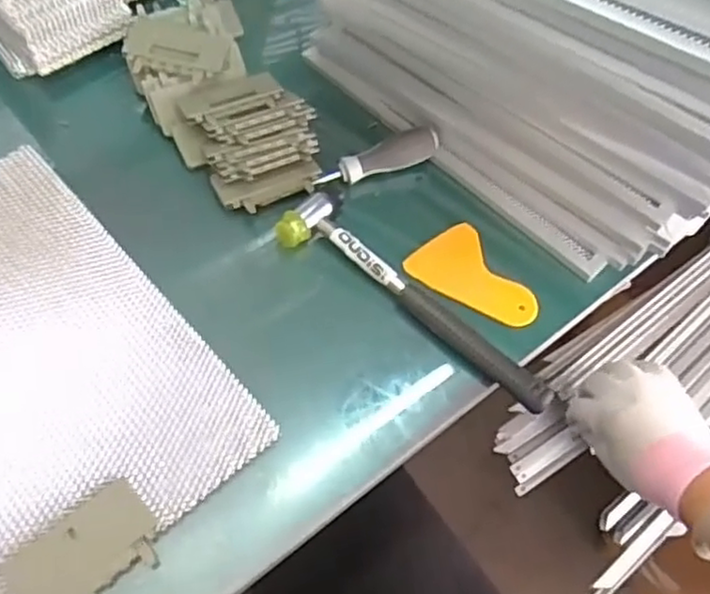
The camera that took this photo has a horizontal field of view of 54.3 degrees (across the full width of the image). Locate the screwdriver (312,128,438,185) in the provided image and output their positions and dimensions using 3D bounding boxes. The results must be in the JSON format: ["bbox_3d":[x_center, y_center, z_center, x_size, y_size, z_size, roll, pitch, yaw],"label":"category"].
[{"bbox_3d":[0.020,-0.117,0.584,0.113,0.023,0.025,-19,63,-15],"label":"screwdriver"}]

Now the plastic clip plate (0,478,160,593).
[{"bbox_3d":[-0.165,0.159,0.426,0.087,0.005,0.057,-34,68,-22],"label":"plastic clip plate"}]

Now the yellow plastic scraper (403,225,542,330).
[{"bbox_3d":[0.099,-0.015,0.554,0.104,0.009,0.064,38,64,17],"label":"yellow plastic scraper"}]

